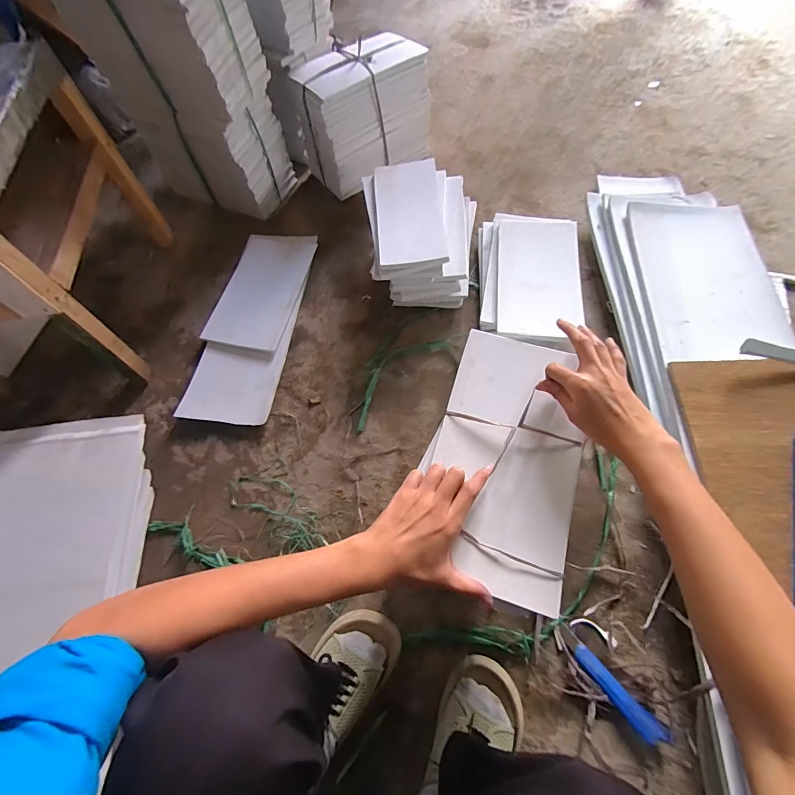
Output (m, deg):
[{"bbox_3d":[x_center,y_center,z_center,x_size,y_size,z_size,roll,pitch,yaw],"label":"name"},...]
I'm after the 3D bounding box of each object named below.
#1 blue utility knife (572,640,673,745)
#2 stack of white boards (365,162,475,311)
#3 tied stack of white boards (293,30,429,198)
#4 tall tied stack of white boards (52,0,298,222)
[{"bbox_3d":[0.292,0.393,0.504,0.030,0.022,0.125,-41,69,-15],"label":"blue utility knife"},{"bbox_3d":[0.060,-0.337,0.801,0.233,0.145,0.289,-5,65,1],"label":"stack of white boards"},{"bbox_3d":[-0.085,-0.683,0.932,0.290,0.232,0.187,-36,68,-13],"label":"tied stack of white boards"},{"bbox_3d":[-0.445,-0.653,0.780,0.316,0.462,0.167,19,67,12],"label":"tall tied stack of white boards"}]

